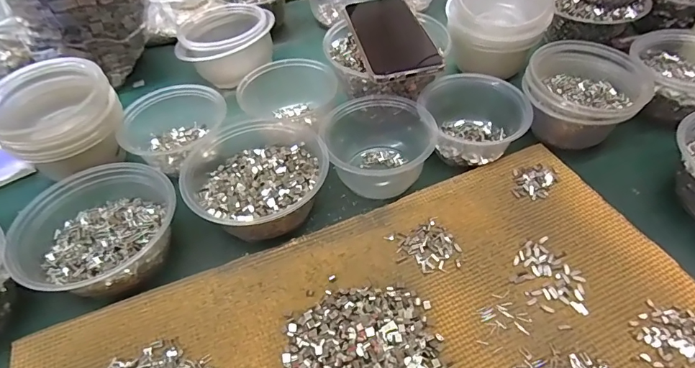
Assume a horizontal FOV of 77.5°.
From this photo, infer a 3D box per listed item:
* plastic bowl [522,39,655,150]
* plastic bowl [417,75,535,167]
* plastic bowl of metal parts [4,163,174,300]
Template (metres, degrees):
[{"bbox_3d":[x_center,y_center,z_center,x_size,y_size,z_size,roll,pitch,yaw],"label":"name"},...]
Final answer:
[{"bbox_3d":[0.250,-0.096,0.470,0.113,0.070,0.107,-2,49,2],"label":"plastic bowl"},{"bbox_3d":[0.138,-0.077,0.477,0.098,0.051,0.104,-2,49,2],"label":"plastic bowl"},{"bbox_3d":[-0.224,0.040,0.390,0.122,0.061,0.127,-2,49,2],"label":"plastic bowl of metal parts"}]

